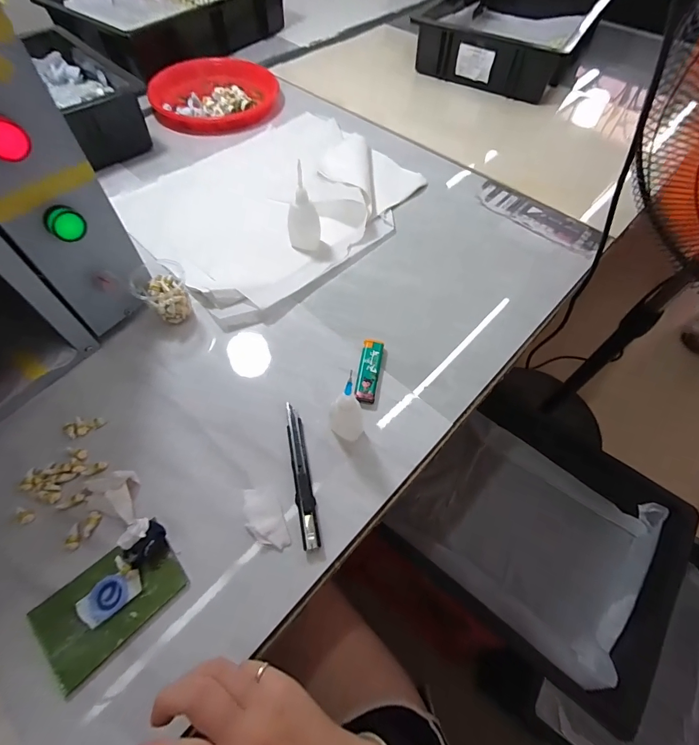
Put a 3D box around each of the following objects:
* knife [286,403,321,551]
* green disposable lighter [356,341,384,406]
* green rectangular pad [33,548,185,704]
[{"bbox_3d":[-0.045,0.090,0.349,0.015,0.014,0.137,-10,59,-7],"label":"knife"},{"bbox_3d":[0.022,-0.002,0.413,0.023,0.010,0.078,9,59,5],"label":"green disposable lighter"},{"bbox_3d":[-0.186,0.177,0.292,0.067,0.008,0.099,40,66,21],"label":"green rectangular pad"}]

